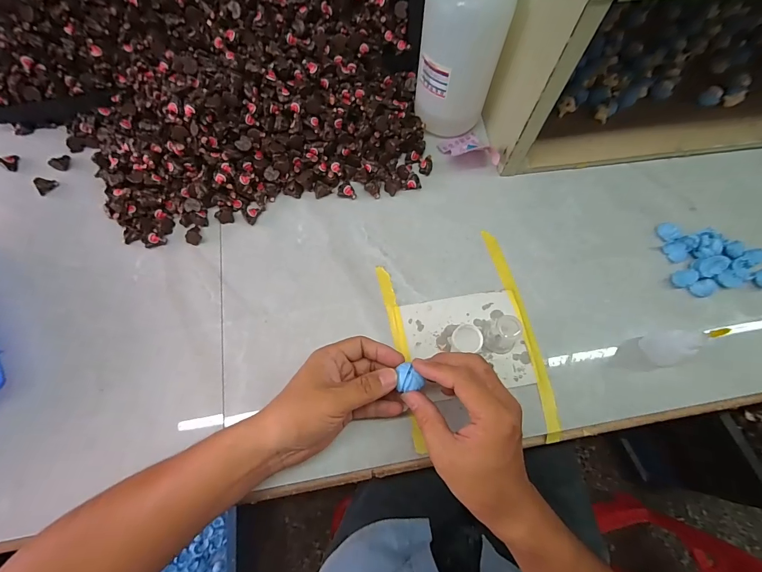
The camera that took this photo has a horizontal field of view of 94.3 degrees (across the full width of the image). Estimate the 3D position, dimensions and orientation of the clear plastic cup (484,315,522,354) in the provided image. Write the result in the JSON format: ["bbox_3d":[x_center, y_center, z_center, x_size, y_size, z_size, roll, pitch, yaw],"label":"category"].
[{"bbox_3d":[0.129,0.052,0.371,0.032,0.039,0.033,0,69,0],"label":"clear plastic cup"}]

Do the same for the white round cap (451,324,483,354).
[{"bbox_3d":[0.094,0.057,0.384,0.033,0.014,0.027,11,70,4],"label":"white round cap"}]

